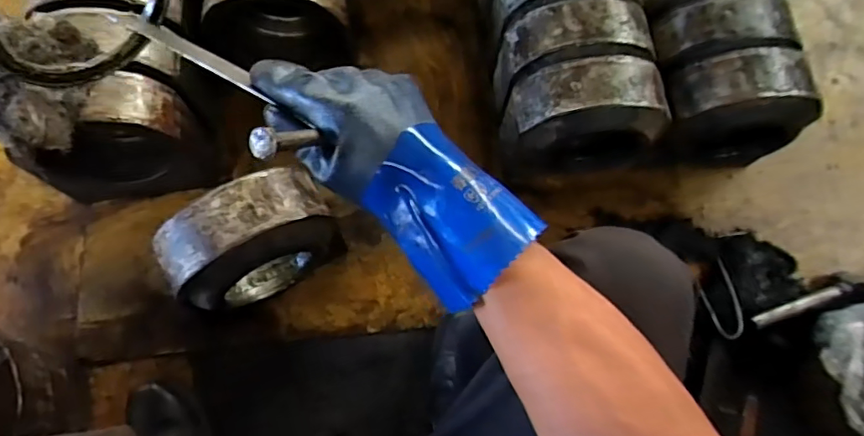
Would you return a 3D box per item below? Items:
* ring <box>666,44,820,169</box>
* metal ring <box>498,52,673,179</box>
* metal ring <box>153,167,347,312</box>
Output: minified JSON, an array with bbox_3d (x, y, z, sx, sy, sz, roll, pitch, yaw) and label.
[{"bbox_3d":[0.462,-0.166,0.810,0.215,0.197,0.111,-4,71,-4],"label":"ring"},{"bbox_3d":[0.230,-0.152,0.812,0.216,0.184,0.133,-14,72,-7],"label":"metal ring"},{"bbox_3d":[-0.242,0.038,0.723,0.204,0.190,0.104,-32,75,-12],"label":"metal ring"}]

